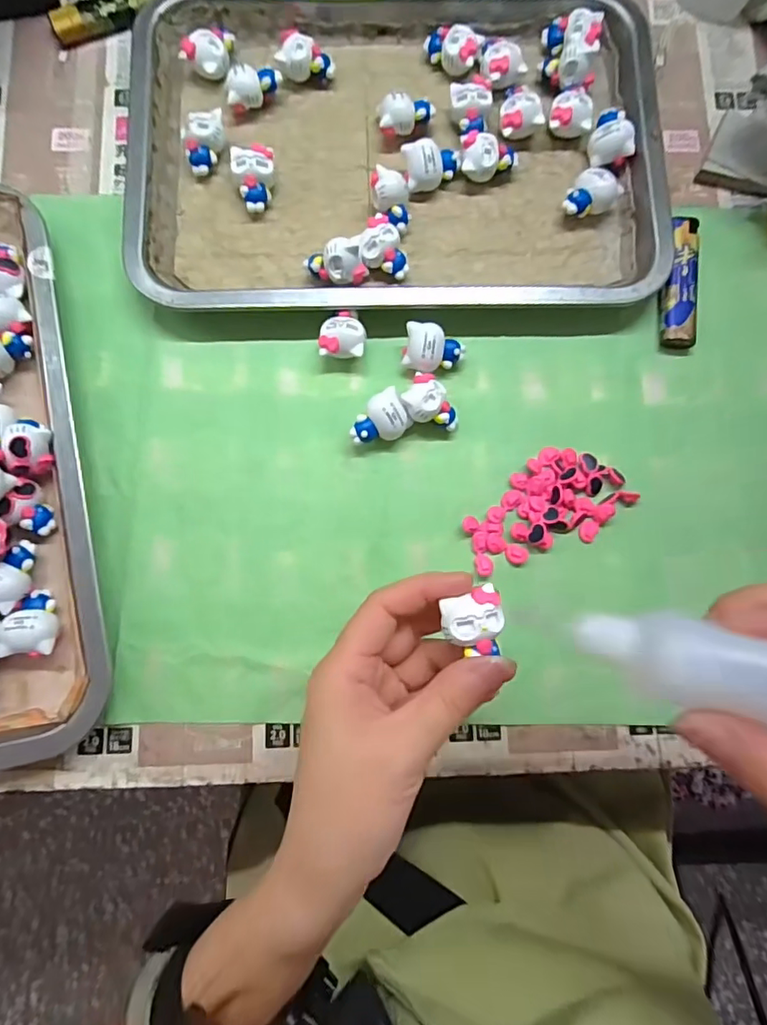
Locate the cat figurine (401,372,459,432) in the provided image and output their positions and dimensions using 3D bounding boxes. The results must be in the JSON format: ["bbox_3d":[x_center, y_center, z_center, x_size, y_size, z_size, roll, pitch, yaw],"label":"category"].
[{"bbox_3d":[0.025,-0.059,0.291,0.022,0.021,0.034,-28,83,-6],"label":"cat figurine"}]

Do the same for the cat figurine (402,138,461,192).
[{"bbox_3d":[0.029,-0.205,0.312,0.034,0.021,0.020,-7,82,-3],"label":"cat figurine"}]

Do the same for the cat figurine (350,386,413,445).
[{"bbox_3d":[-0.002,-0.049,0.289,0.033,0.021,0.023,-33,84,-6],"label":"cat figurine"}]

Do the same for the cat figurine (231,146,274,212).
[{"bbox_3d":[-0.074,-0.194,0.309,0.024,0.020,0.033,-12,82,-4],"label":"cat figurine"}]

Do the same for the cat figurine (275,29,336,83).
[{"bbox_3d":[-0.048,-0.274,0.319,0.034,0.020,0.024,27,82,2],"label":"cat figurine"}]

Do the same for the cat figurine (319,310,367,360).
[{"bbox_3d":[-0.023,-0.099,0.296,0.025,0.017,0.027,0,82,-2],"label":"cat figurine"}]

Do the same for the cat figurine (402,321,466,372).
[{"bbox_3d":[0.029,-0.091,0.296,0.034,0.021,0.025,3,81,-1],"label":"cat figurine"}]

